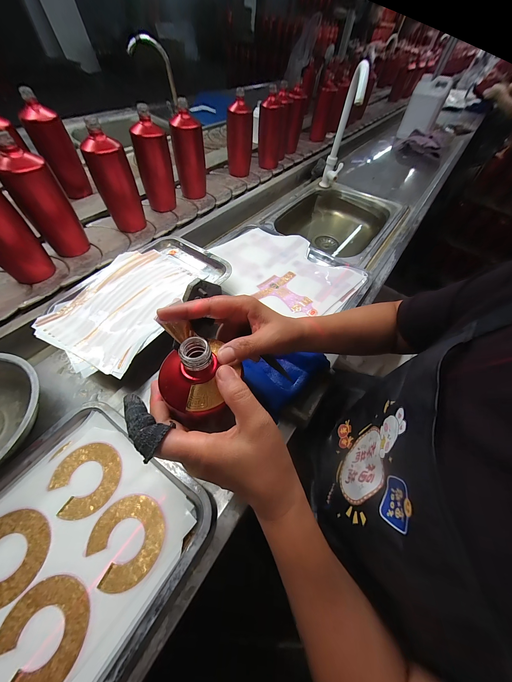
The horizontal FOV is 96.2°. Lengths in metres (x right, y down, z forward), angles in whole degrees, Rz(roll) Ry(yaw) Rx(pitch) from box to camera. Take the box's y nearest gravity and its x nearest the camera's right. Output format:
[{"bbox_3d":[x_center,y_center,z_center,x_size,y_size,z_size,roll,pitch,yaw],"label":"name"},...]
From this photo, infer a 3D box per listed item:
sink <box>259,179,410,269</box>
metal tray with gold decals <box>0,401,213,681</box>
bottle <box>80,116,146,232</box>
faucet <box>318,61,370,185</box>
[{"bbox_3d":[0.257,-0.375,0.770,0.331,0.123,0.455,34,59,14],"label":"sink"},{"bbox_3d":[-0.240,0.261,0.231,0.256,0.021,0.334,32,59,17],"label":"metal tray with gold decals"},{"bbox_3d":[-0.317,-0.358,0.524,0.056,0.186,0.070,16,56,7],"label":"bottle"},{"bbox_3d":[0.256,-0.604,0.668,0.054,0.325,0.075,12,89,4],"label":"faucet"}]

